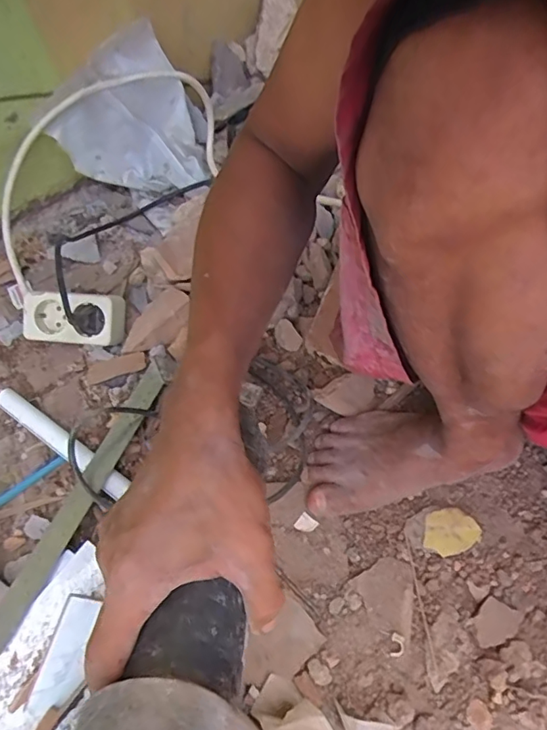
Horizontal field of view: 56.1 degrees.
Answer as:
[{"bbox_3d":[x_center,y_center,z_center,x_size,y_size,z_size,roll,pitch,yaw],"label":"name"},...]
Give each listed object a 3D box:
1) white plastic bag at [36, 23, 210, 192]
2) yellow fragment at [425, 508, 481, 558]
[{"bbox_3d":[-0.176,-0.288,0.642,0.177,0.170,0.089,-38,66,-21],"label":"white plastic bag"},{"bbox_3d":[0.170,0.160,0.495,0.055,0.006,0.041,-12,60,-7],"label":"yellow fragment"}]

